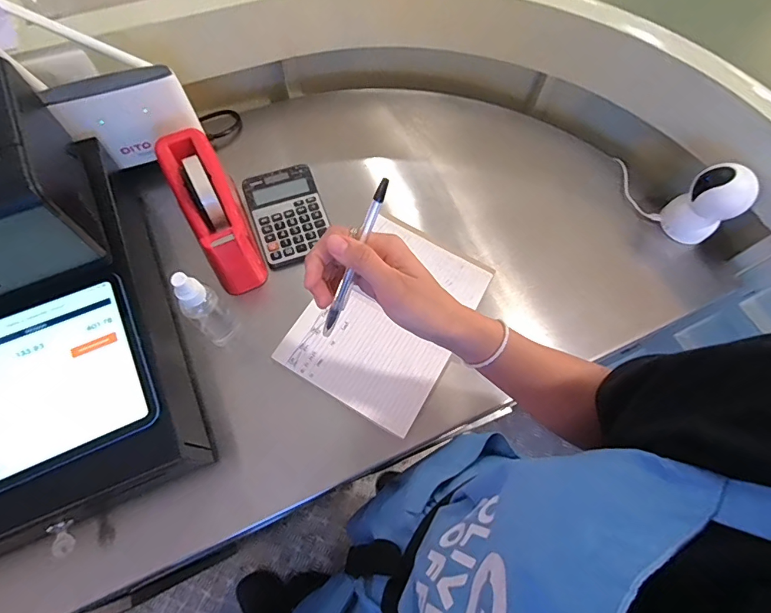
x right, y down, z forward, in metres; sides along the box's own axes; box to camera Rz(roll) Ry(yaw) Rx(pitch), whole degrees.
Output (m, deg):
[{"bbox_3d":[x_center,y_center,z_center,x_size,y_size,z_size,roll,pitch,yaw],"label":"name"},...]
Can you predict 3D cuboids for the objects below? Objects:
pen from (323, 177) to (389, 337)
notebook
[{"bbox_3d":[-0.025,-0.032,0.338,0.009,0.141,0.011,28,27,8],"label":"pen"},{"bbox_3d":[0.007,0.008,0.585,0.194,0.019,0.268,30,70,9],"label":"notebook"}]

